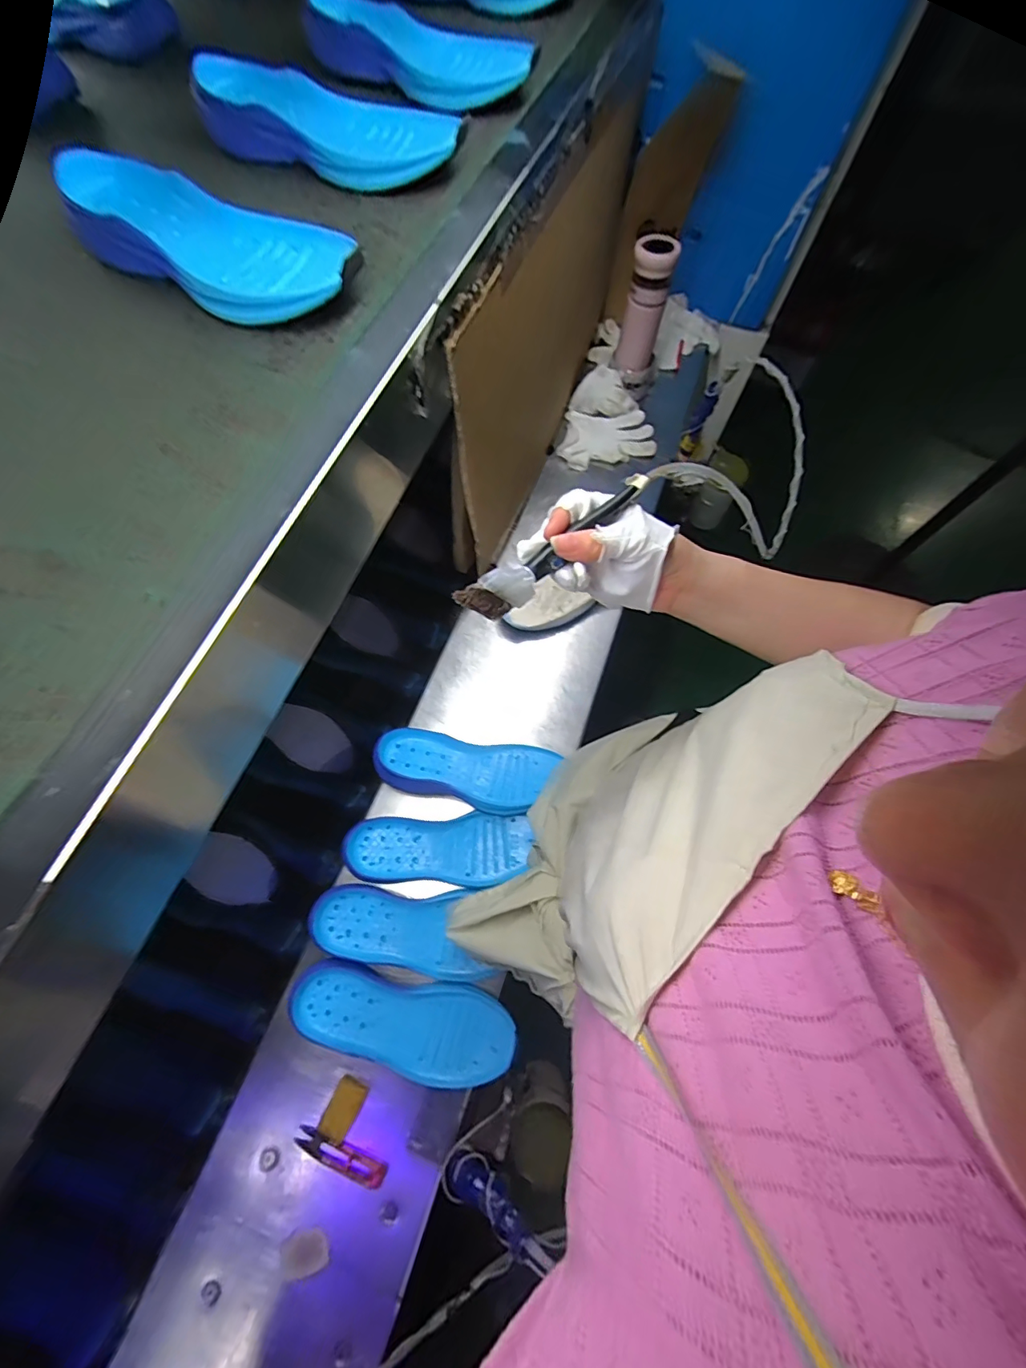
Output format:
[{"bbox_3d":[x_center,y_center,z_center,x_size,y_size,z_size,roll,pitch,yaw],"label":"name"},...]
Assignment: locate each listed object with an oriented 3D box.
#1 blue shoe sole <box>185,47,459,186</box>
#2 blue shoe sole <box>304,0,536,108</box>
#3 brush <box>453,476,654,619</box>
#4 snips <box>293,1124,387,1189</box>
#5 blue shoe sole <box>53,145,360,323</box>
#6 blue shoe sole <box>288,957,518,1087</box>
[{"bbox_3d":[-0.161,-0.523,0.448,0.252,0.043,0.118,16,69,6],"label":"blue shoe sole"},{"bbox_3d":[-0.101,-0.672,0.507,0.256,0.046,0.088,15,68,5],"label":"blue shoe sole"},{"bbox_3d":[0.025,-0.092,0.341,0.149,0.037,0.018,-36,41,-10],"label":"brush"},{"bbox_3d":[-0.181,0.495,0.504,0.098,0.006,0.026,22,69,8],"label":"snips"},{"bbox_3d":[-0.229,-0.338,0.372,0.251,0.044,0.102,21,69,8],"label":"blue shoe sole"},{"bbox_3d":[-0.123,0.378,0.539,0.249,0.035,0.093,11,68,4],"label":"blue shoe sole"}]

